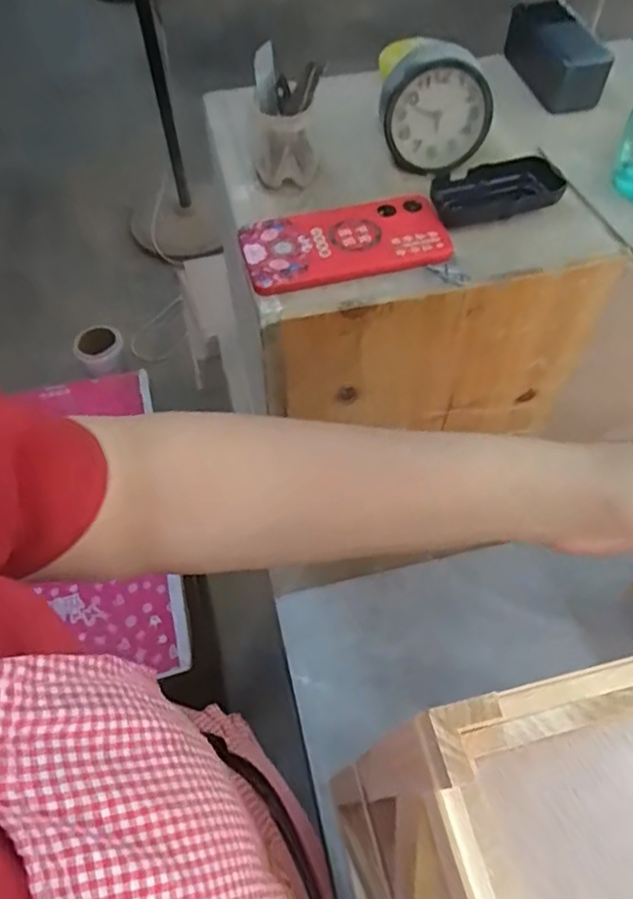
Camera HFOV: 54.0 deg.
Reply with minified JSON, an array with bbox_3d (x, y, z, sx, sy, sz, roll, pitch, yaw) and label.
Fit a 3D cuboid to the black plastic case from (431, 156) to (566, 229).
[{"bbox_3d":[0.154,-0.224,0.541,0.110,0.025,0.049,-9,57,-5],"label":"black plastic case"}]

